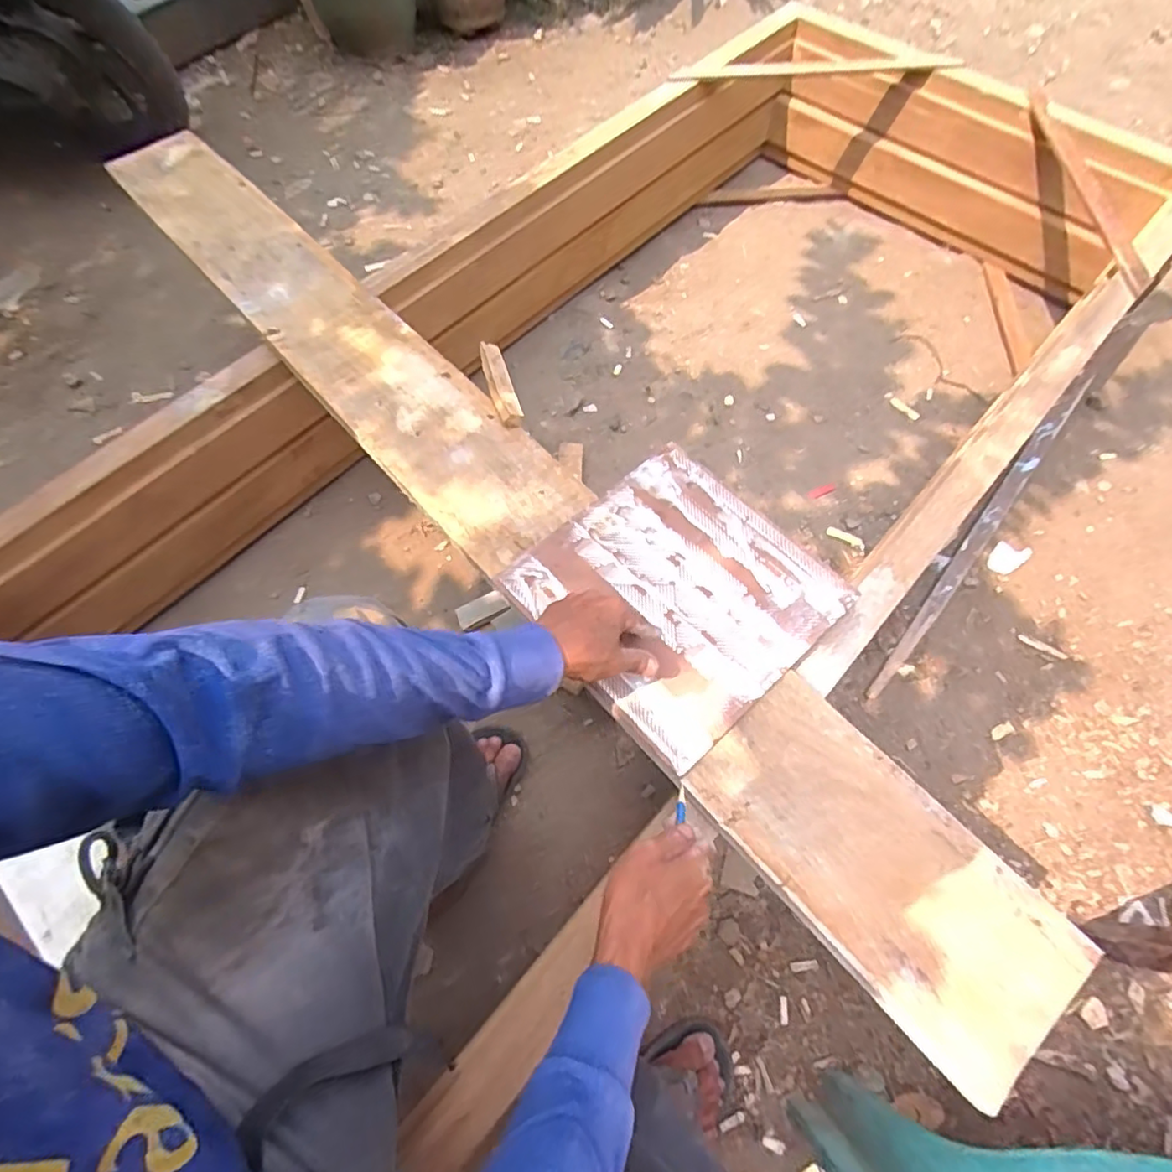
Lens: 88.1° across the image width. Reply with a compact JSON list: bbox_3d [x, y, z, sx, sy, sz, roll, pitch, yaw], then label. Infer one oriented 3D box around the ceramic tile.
[{"bbox_3d":[0.101,0.004,0.681,0.285,0.009,0.288,-39,71,-15],"label":"ceramic tile"}]

